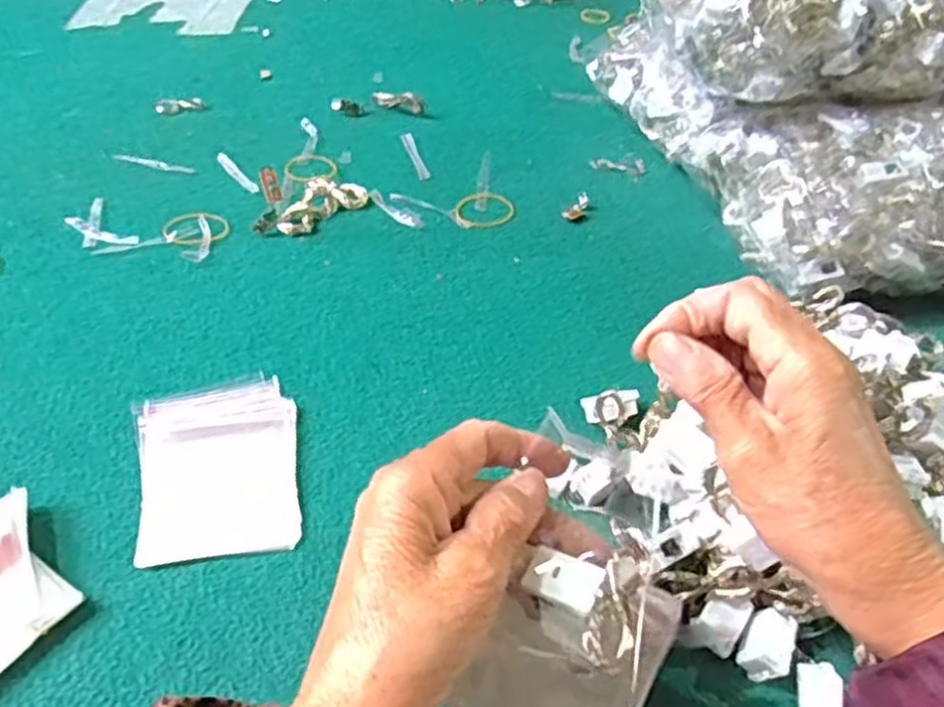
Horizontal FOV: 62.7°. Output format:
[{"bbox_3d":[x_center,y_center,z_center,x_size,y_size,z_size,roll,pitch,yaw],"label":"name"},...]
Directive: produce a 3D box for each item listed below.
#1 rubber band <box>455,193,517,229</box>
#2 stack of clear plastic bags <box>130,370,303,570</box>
[{"bbox_3d":[0.009,-0.106,0.573,0.046,0.004,0.038,-6,51,-11],"label":"rubber band"},{"bbox_3d":[-0.132,0.055,0.400,0.080,0.004,0.113,-6,44,-9],"label":"stack of clear plastic bags"}]

